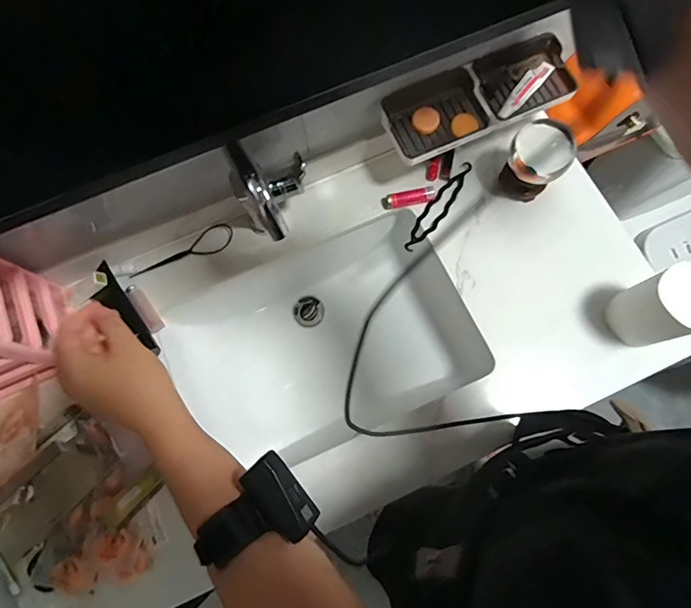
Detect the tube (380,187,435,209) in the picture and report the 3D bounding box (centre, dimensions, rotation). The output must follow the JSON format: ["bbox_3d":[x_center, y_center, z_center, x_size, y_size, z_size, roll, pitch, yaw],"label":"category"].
[{"bbox_3d":[0.100,-0.169,0.704,0.084,0.017,0.023,-11,73,-3],"label":"tube"}]

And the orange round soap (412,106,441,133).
[{"bbox_3d":[0.118,-0.269,0.648,0.035,0.014,0.038,0,72,1],"label":"orange round soap"}]

